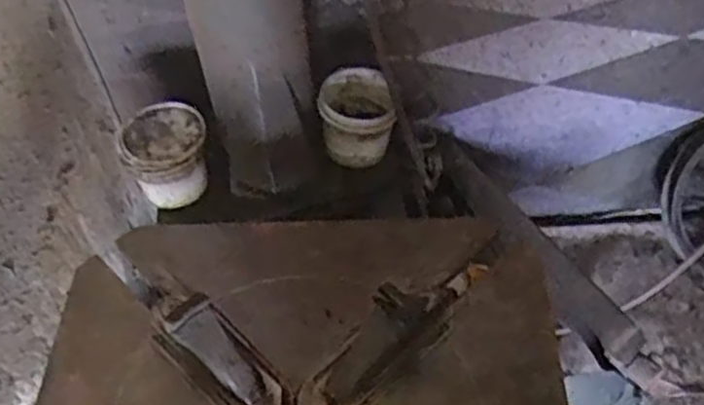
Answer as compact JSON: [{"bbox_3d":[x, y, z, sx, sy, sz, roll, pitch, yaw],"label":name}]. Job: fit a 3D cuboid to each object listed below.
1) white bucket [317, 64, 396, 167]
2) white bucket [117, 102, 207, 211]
[{"bbox_3d":[0.009,-0.139,1.206,0.115,0.096,0.124,-2,50,2],"label":"white bucket"},{"bbox_3d":[-0.289,-0.076,1.174,0.124,0.107,0.136,-2,50,2],"label":"white bucket"}]

